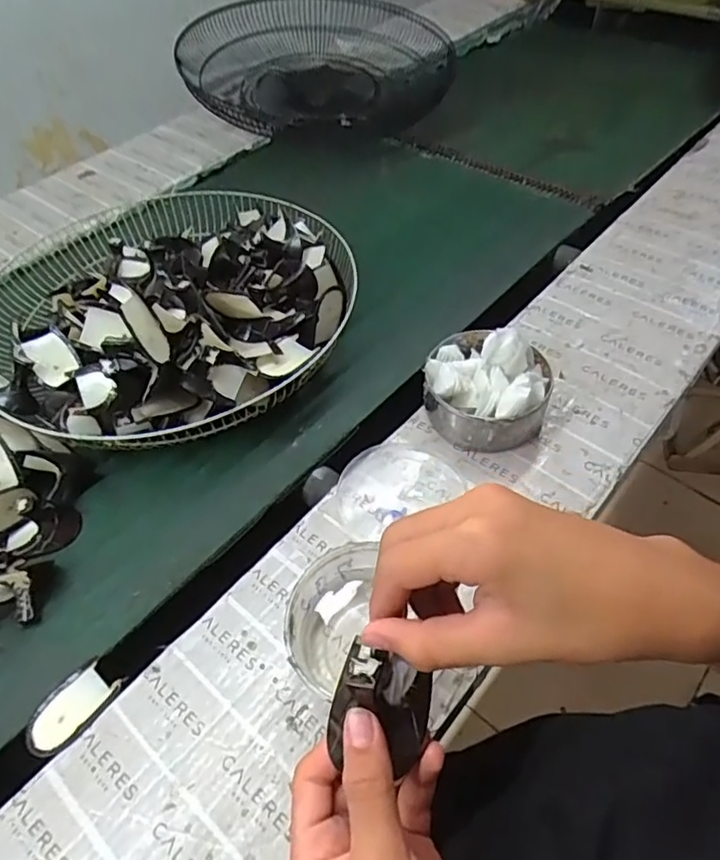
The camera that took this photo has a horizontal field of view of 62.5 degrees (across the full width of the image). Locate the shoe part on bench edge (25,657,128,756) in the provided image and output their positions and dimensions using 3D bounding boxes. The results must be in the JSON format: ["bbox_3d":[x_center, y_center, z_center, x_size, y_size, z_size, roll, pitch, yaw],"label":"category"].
[{"bbox_3d":[-0.219,0.210,0.449,0.052,0.013,0.069,27,57,24],"label":"shoe part on bench edge"}]

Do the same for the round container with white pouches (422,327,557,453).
[{"bbox_3d":[0.124,-0.049,0.570,0.113,0.082,0.120,-2,50,3],"label":"round container with white pouches"}]

